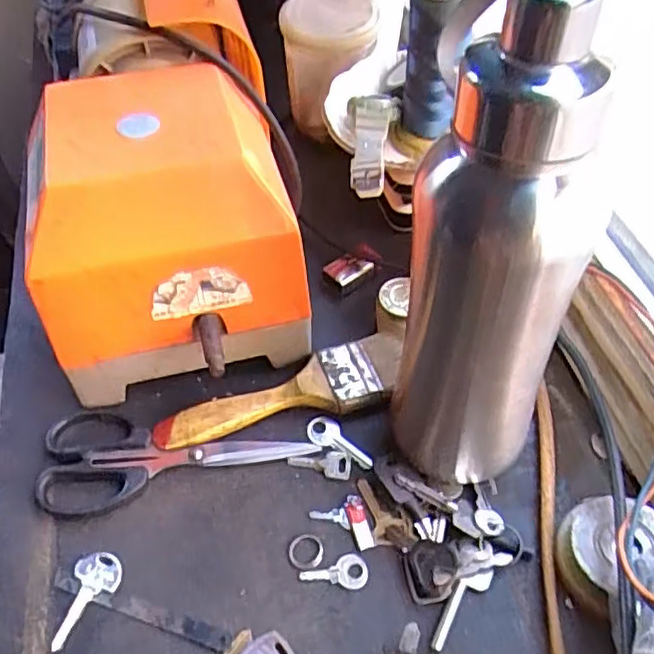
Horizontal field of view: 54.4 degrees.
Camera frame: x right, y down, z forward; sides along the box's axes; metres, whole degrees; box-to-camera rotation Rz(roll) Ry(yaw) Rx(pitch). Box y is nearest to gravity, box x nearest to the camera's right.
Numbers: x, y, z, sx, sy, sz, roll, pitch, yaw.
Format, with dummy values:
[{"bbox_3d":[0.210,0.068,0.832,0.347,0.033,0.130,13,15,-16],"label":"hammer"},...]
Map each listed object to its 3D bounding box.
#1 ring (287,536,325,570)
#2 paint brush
[{"bbox_3d":[-0.012,0.129,0.367,0.020,0.004,0.020,-3,51,3],"label":"ring"},{"bbox_3d":[-0.027,0.045,0.421,0.170,0.018,0.039,-19,52,-10],"label":"paint brush"}]

